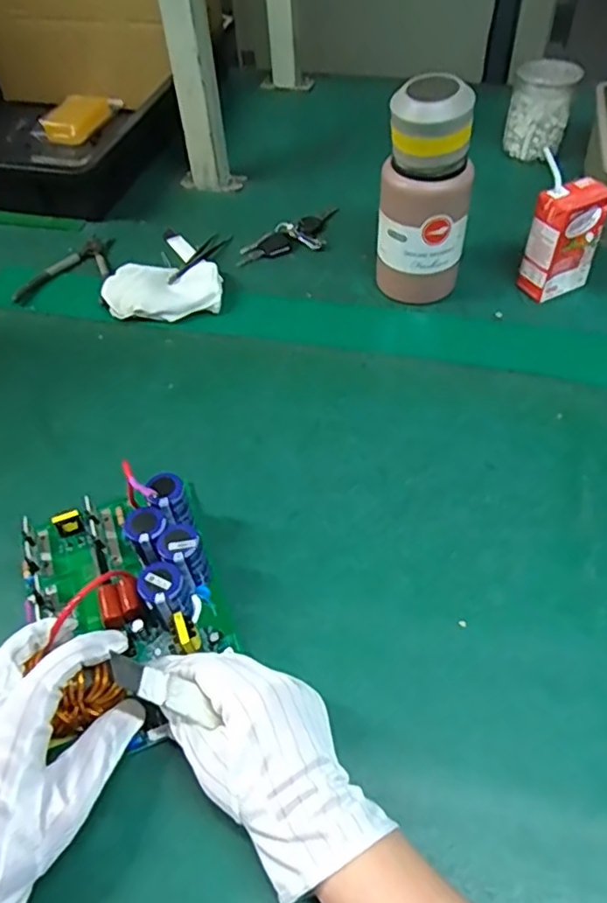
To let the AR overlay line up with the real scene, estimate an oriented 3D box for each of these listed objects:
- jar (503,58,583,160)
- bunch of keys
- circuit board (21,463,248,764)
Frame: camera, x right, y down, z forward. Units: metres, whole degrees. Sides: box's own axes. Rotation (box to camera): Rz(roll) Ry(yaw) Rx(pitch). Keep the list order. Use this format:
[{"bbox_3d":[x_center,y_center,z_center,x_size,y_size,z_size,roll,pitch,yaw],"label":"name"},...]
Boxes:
[{"bbox_3d":[0.322,-0.468,0.833,0.079,0.098,0.087,17,54,17],"label":"jar"},{"bbox_3d":[-0.008,-0.266,0.750,0.159,0.019,0.057,-32,55,-20],"label":"bunch of keys"},{"bbox_3d":[-0.129,0.093,0.424,0.128,0.070,0.190,-18,52,-10],"label":"circuit board"}]

